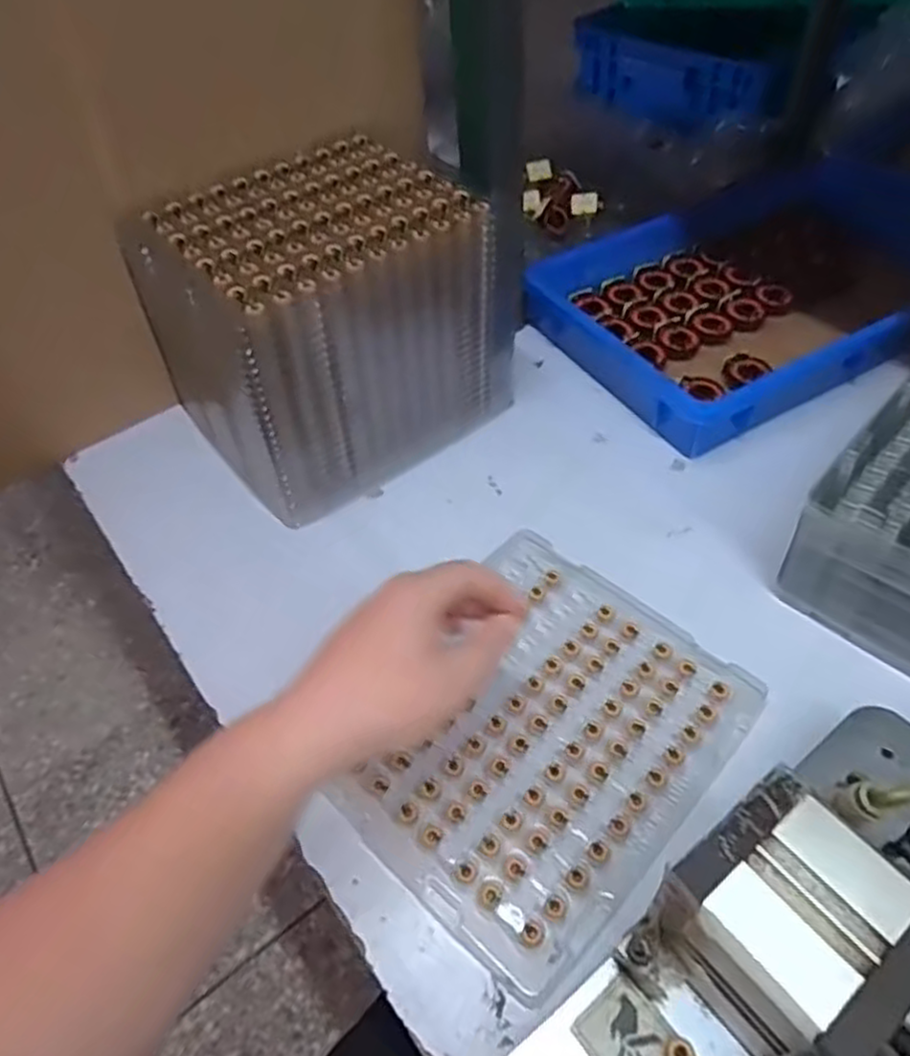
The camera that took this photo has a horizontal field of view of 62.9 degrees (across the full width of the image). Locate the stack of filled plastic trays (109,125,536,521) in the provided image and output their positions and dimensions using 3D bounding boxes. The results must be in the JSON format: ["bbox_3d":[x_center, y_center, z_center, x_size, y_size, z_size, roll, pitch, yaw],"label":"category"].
[{"bbox_3d":[-0.101,-0.165,0.602,0.223,0.182,0.191,-35,55,-22],"label":"stack of filled plastic trays"}]

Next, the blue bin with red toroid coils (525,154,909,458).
[{"bbox_3d":[0.300,-0.229,0.702,0.418,0.058,0.257,-26,52,-15],"label":"blue bin with red toroid coils"}]

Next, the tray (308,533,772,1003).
[{"bbox_3d":[0.048,0.120,0.452,0.190,0.012,0.229,34,61,29],"label":"tray"}]

